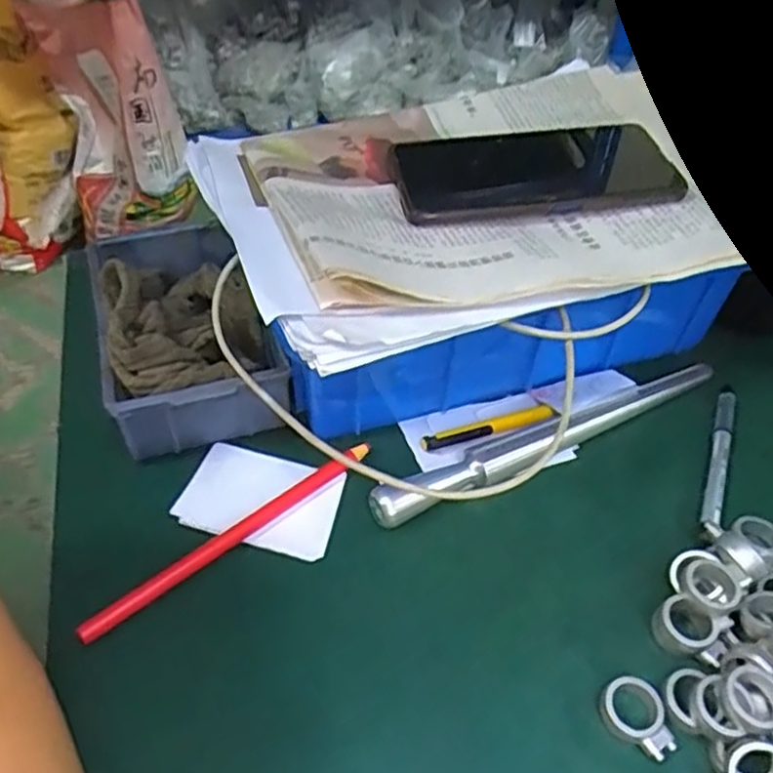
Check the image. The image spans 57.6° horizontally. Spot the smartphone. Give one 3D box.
[{"bbox_3d":[0.082,-0.121,0.393,0.152,0.012,0.066,-5,48,-8],"label":"smartphone"}]

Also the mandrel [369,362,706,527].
[{"bbox_3d":[0.097,0.029,0.400,0.229,0.023,0.019,-21,51,-19],"label":"mandrel"}]

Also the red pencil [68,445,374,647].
[{"bbox_3d":[-0.077,0.076,0.361,0.167,0.010,0.009,-31,55,-26],"label":"red pencil"}]

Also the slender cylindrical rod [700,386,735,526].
[{"bbox_3d":[0.191,0.037,0.405,0.010,0.007,0.103,18,49,15],"label":"slender cylindrical rod"}]

